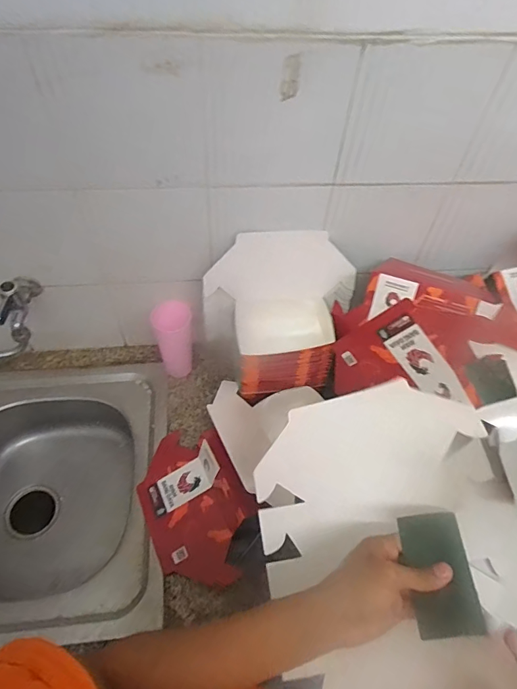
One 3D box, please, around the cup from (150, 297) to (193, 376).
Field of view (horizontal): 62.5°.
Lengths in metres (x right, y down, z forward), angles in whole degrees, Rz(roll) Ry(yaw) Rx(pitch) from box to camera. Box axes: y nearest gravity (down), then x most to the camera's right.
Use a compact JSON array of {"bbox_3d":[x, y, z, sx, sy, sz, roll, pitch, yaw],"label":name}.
[{"bbox_3d":[-0.168,-0.012,0.861,0.077,0.174,0.074,-11,55,-11],"label":"cup"}]

